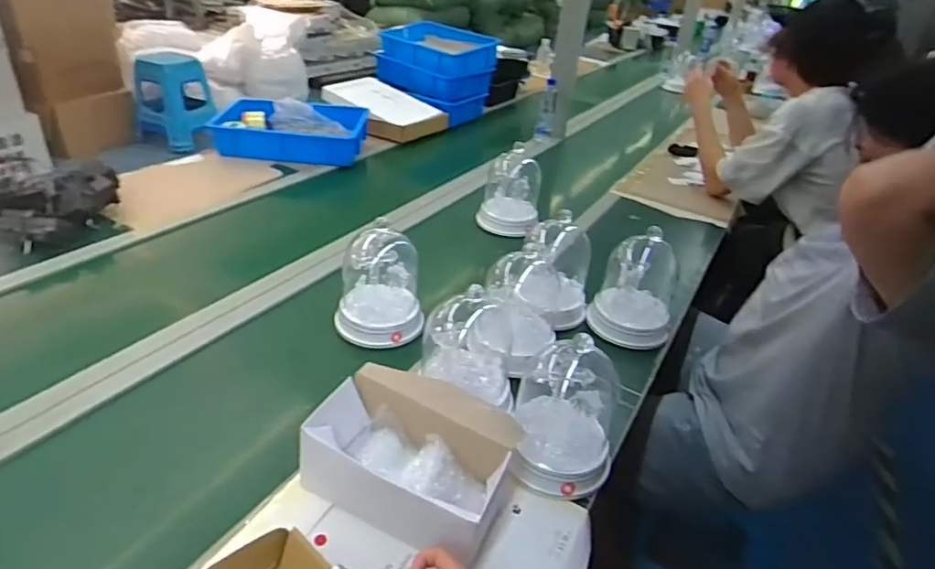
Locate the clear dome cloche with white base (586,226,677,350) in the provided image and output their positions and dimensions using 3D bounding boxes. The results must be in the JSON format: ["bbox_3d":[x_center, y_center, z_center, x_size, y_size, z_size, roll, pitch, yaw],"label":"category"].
[{"bbox_3d":[0.332,0.005,1.100,0.151,0.204,0.159,18,33,17],"label":"clear dome cloche with white base"}]

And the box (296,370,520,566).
[{"bbox_3d":[-0.066,0.215,0.722,0.241,0.105,0.182,17,33,16],"label":"box"}]

